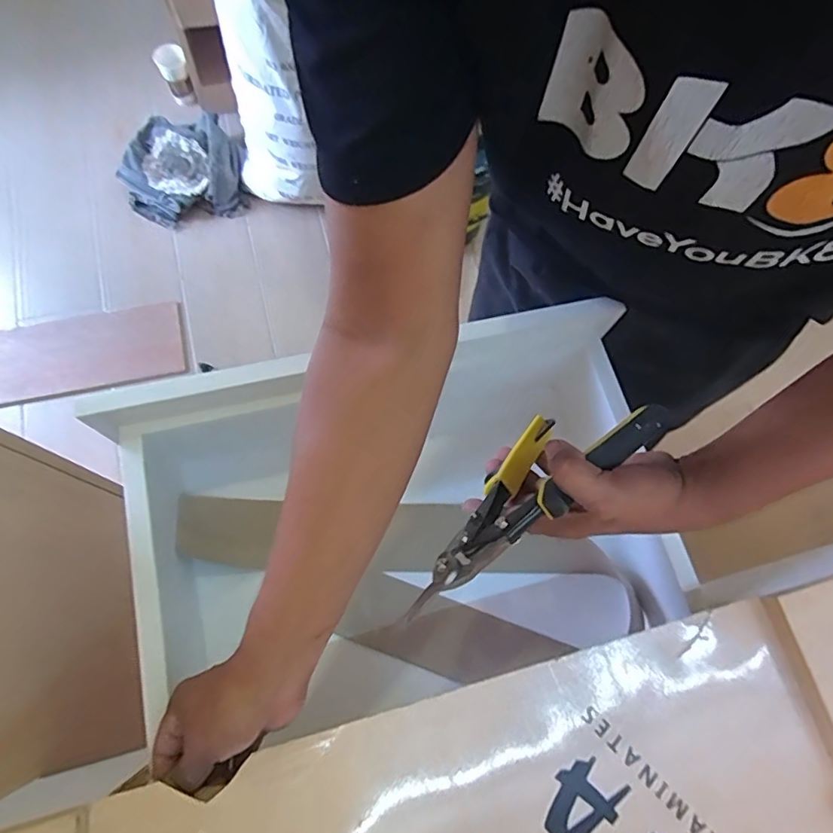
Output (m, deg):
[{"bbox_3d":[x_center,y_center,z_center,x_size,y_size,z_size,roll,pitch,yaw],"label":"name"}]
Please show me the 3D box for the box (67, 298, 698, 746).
[{"bbox_3d":[-0.005,0.102,0.550,0.514,0.173,0.327,-14,70,-6],"label":"box"}]

